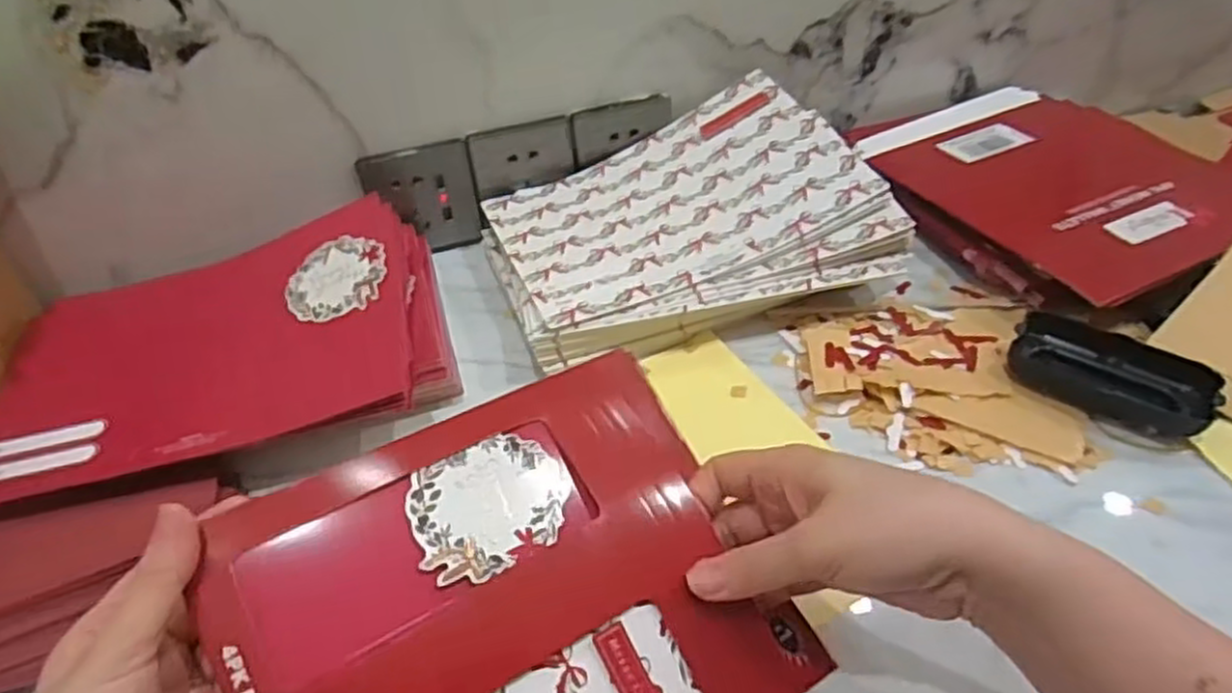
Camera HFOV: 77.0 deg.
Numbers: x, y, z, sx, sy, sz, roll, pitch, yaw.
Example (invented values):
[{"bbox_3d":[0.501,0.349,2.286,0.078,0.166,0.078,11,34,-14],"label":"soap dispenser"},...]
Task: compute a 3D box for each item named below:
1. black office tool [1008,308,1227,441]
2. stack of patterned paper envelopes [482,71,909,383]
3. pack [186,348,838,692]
[{"bbox_3d":[0.306,0.015,0.481,0.108,0.027,0.058,22,48,26],"label":"black office tool"},{"bbox_3d":[0.046,-0.095,0.577,0.271,0.077,0.206,-15,43,-11],"label":"stack of patterned paper envelopes"},{"bbox_3d":[-0.041,0.119,0.334,0.220,0.017,0.190,-26,74,-22],"label":"pack"}]

